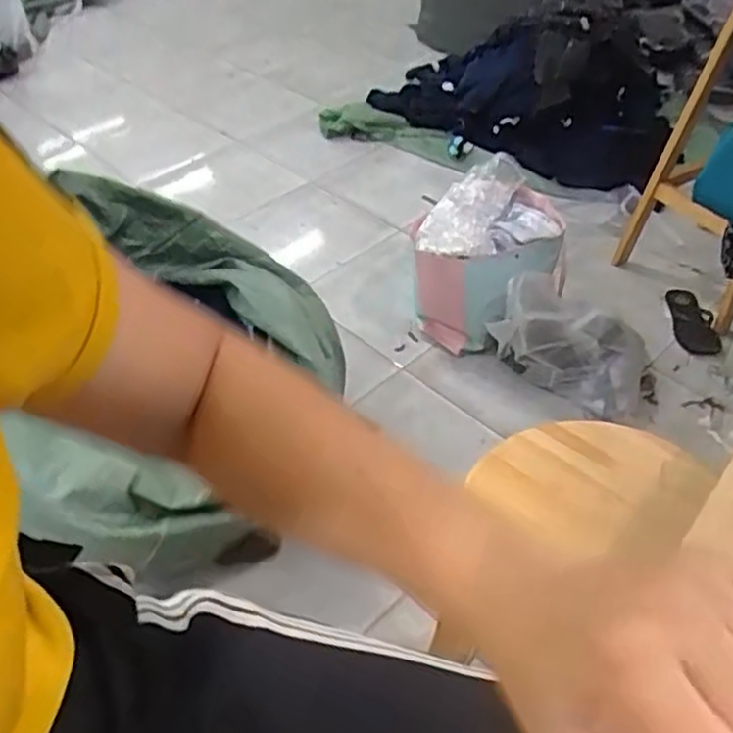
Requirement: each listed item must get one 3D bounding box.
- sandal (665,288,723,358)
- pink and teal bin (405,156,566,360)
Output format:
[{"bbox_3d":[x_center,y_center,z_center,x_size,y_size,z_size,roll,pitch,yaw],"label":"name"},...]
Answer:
[{"bbox_3d":[0.794,-0.106,1.763,0.092,0.056,0.247,-4,44,0],"label":"sandal"},{"bbox_3d":[0.306,-0.275,1.726,0.305,0.359,0.387,20,49,22],"label":"pink and teal bin"}]

